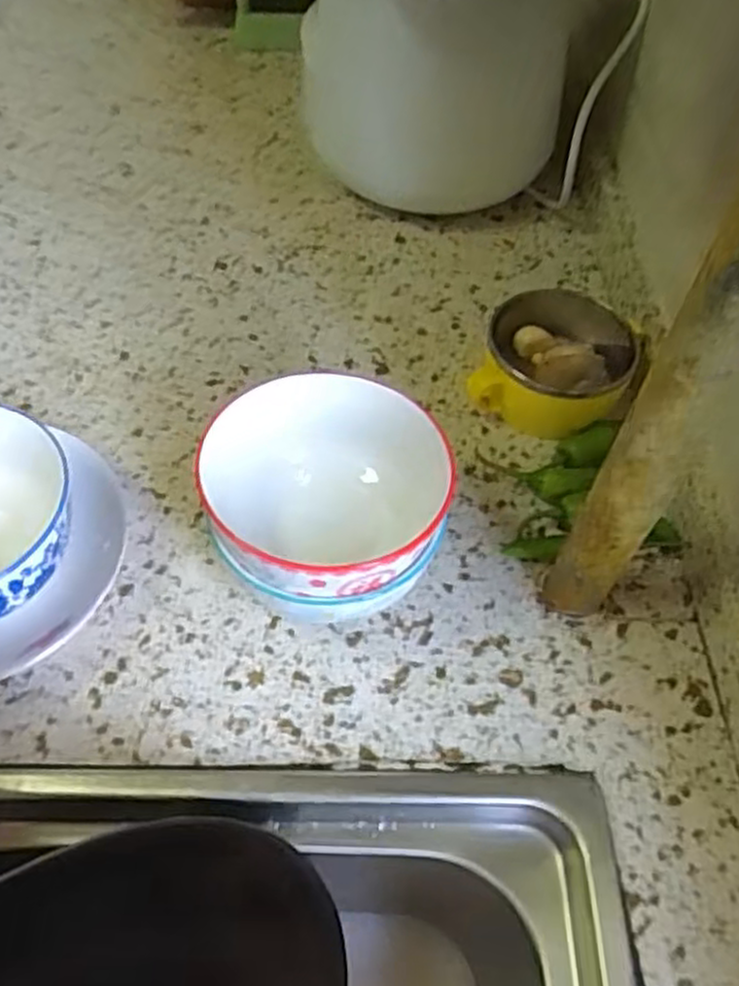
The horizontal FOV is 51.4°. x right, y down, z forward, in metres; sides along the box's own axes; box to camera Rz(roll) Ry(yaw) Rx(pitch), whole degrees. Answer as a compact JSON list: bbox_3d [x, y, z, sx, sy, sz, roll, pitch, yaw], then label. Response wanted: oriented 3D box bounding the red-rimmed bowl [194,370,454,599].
[{"bbox_3d":[-0.029,0.009,0.417,0.111,0.093,0.120,1,55,-2],"label":"red-rimmed bowl"}]

